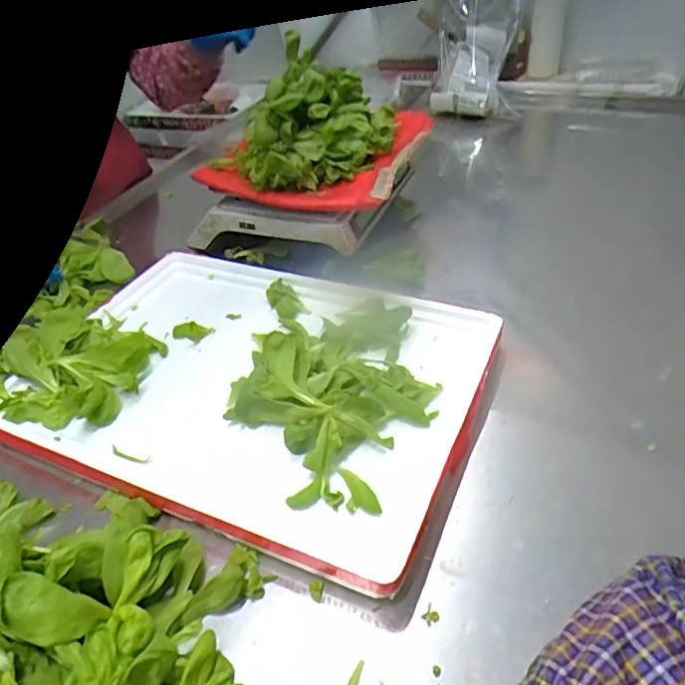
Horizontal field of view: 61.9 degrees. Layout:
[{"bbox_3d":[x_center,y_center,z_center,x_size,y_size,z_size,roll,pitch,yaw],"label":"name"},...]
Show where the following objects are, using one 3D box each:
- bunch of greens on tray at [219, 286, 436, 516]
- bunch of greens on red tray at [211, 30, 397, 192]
[{"bbox_3d":[-0.010,0.031,0.659,0.224,0.056,0.349,1,39,8],"label":"bunch of greens on tray"},{"bbox_3d":[-0.066,-0.337,0.904,0.247,0.123,0.226,10,41,19],"label":"bunch of greens on red tray"}]

